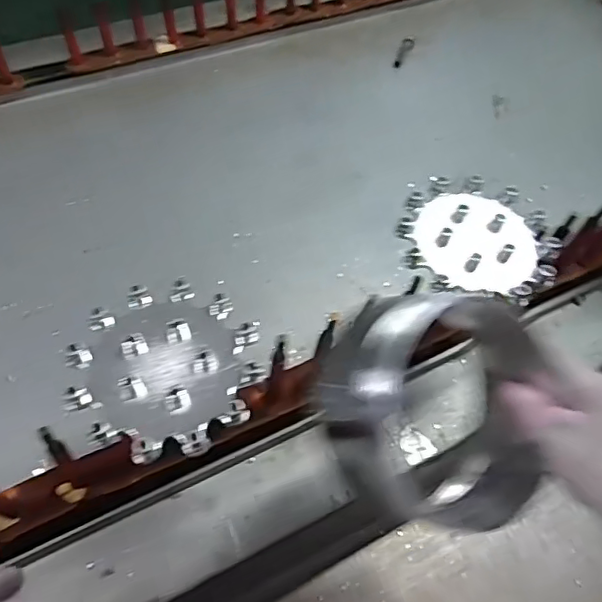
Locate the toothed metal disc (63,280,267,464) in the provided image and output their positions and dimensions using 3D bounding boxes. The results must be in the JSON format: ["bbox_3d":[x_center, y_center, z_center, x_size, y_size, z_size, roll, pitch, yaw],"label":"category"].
[{"bbox_3d":[-0.105,0.050,0.447,0.139,0.020,0.138,2,57,-2],"label":"toothed metal disc"}]

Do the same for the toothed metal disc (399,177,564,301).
[{"bbox_3d":[0.168,-0.061,0.542,0.142,0.017,0.137,2,57,-2],"label":"toothed metal disc"}]

